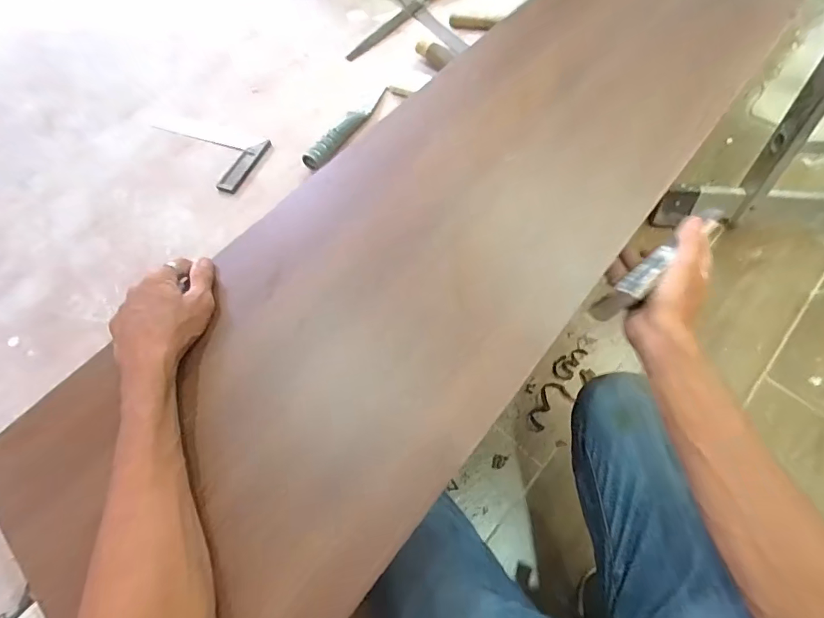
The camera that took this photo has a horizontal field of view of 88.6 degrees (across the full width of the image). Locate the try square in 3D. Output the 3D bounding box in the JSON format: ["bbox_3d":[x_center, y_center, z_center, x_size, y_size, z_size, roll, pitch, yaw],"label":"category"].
[{"bbox_3d":[-0.307,-0.245,0.622,0.207,0.016,0.100,29,68,17],"label":"try square"}]

